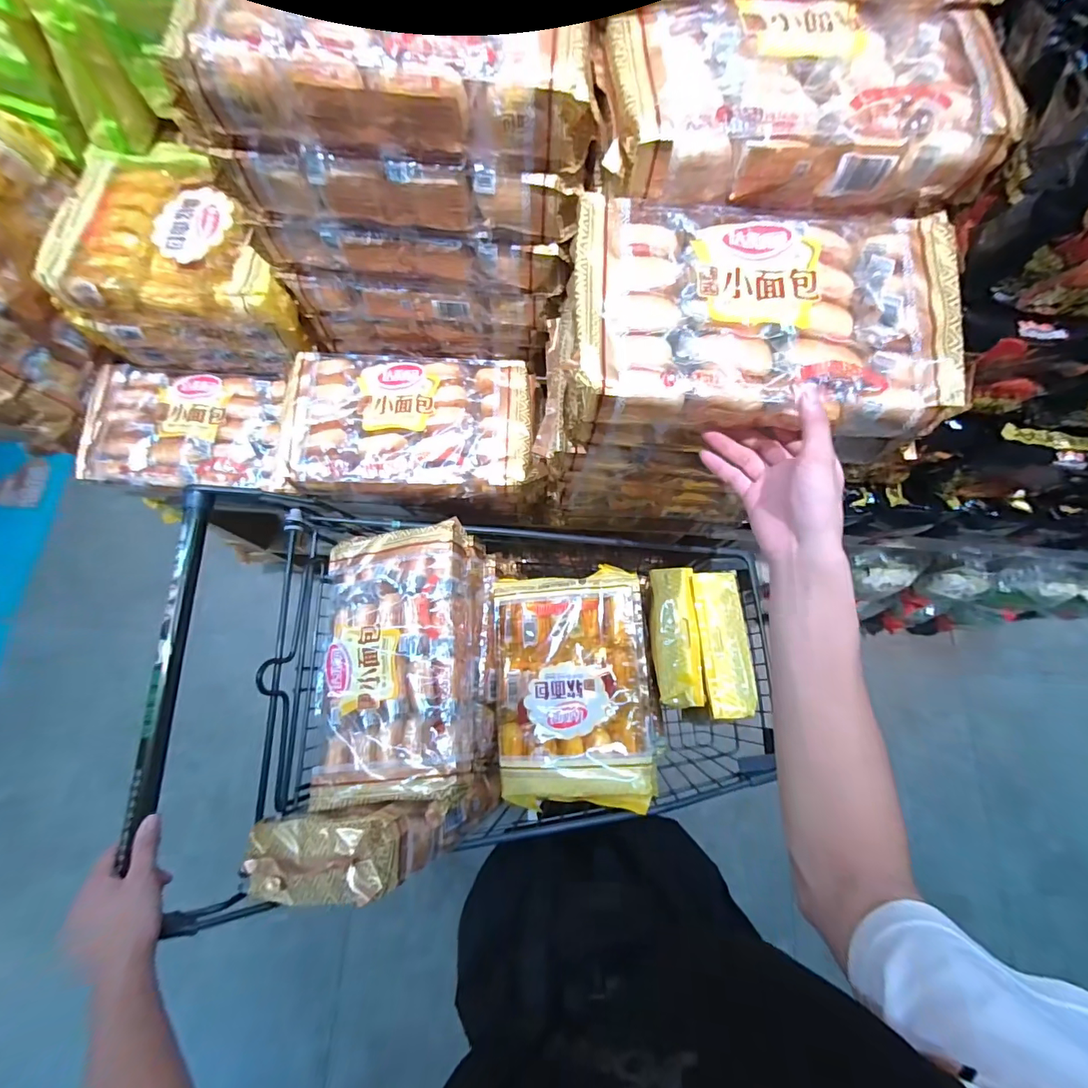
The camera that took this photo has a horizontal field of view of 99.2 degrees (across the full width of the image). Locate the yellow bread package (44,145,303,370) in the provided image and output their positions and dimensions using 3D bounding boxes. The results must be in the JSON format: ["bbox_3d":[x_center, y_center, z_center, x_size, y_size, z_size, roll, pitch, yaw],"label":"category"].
[{"bbox_3d":[-0.478,-0.400,0.670,0.307,0.156,0.247,2,75,0],"label":"yellow bread package"}]

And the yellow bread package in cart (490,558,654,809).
[{"bbox_3d":[0.042,0.208,0.685,0.227,0.054,0.332,-2,75,-1],"label":"yellow bread package in cart"}]

